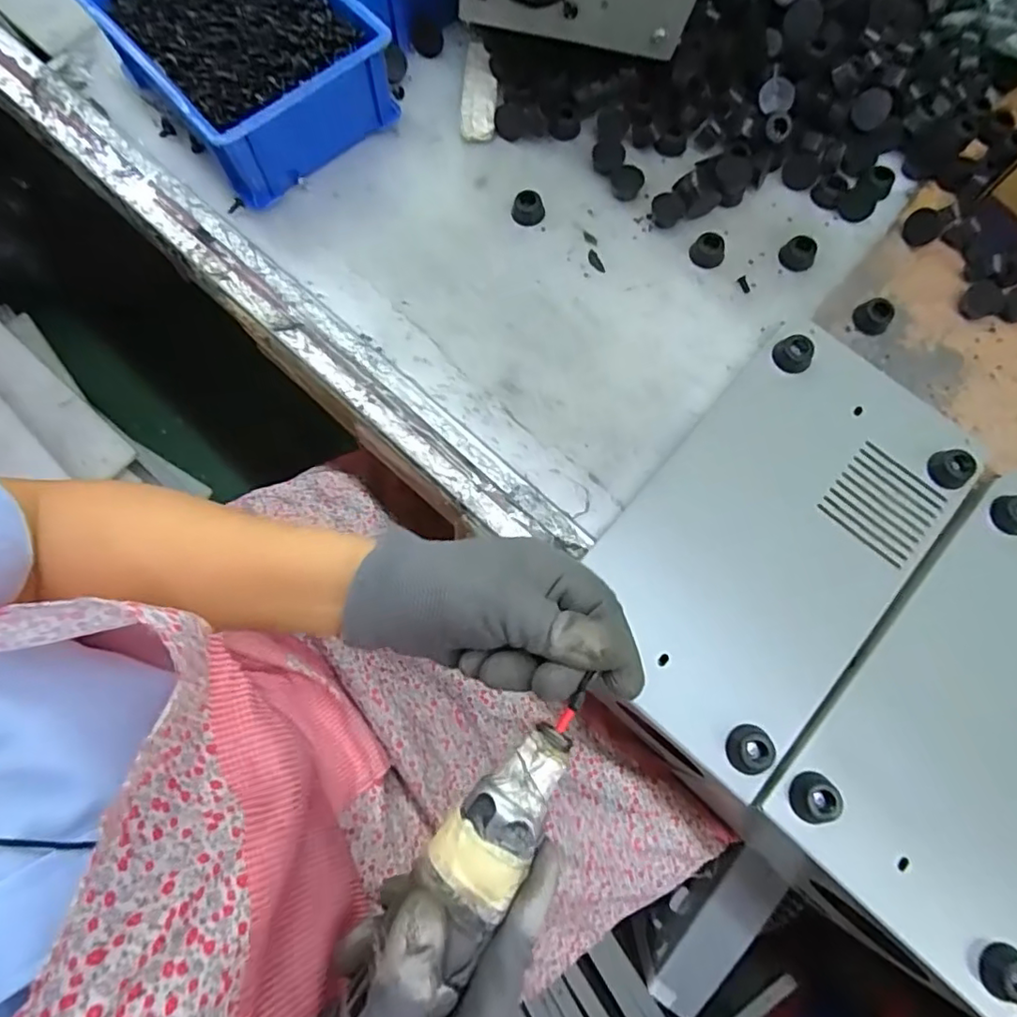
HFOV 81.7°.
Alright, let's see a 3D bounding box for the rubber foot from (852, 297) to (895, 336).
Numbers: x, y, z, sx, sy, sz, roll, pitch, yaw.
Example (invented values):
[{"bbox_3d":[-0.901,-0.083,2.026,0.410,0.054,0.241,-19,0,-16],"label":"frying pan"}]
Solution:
[{"bbox_3d":[0.255,-0.134,0.410,0.019,0.016,0.024,-43,78,-10],"label":"rubber foot"}]

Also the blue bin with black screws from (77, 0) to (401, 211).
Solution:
[{"bbox_3d":[-0.196,-0.337,0.436,0.141,0.073,0.193,-41,78,-9],"label":"blue bin with black screws"}]

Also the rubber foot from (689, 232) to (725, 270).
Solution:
[{"bbox_3d":[0.146,-0.188,0.429,0.024,0.015,0.019,25,77,8],"label":"rubber foot"}]

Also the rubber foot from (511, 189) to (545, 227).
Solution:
[{"bbox_3d":[0.014,-0.221,0.432,0.023,0.014,0.020,-4,75,0],"label":"rubber foot"}]

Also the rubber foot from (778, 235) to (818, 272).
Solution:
[{"bbox_3d":[0.209,-0.183,0.424,0.024,0.014,0.021,35,78,10],"label":"rubber foot"}]

